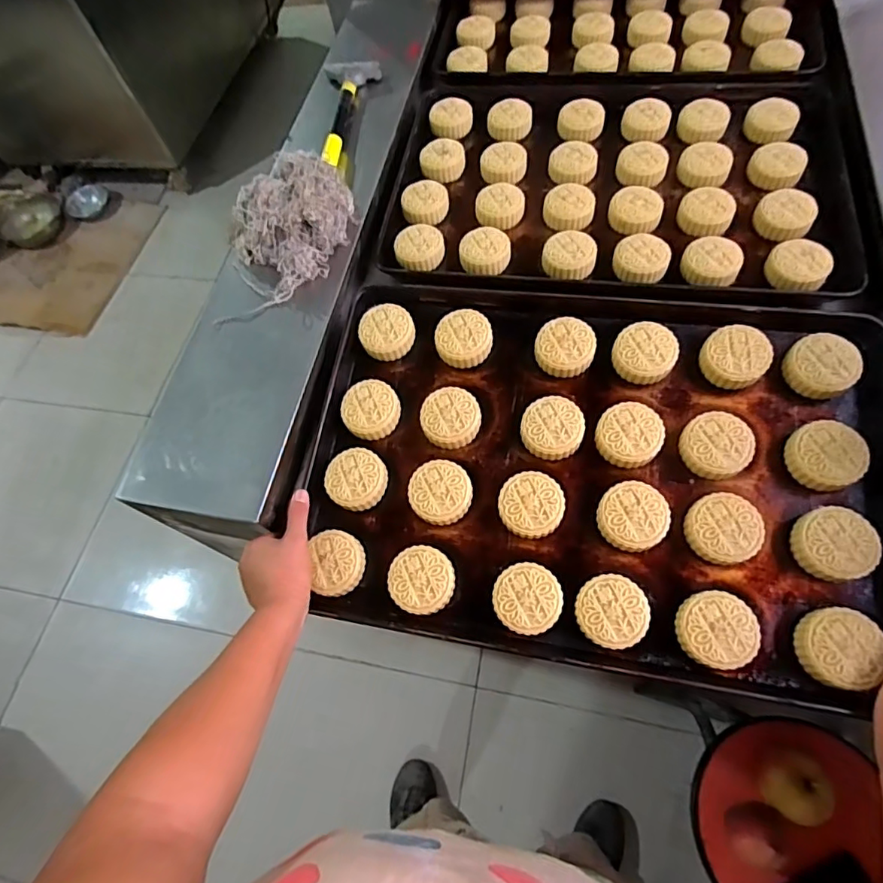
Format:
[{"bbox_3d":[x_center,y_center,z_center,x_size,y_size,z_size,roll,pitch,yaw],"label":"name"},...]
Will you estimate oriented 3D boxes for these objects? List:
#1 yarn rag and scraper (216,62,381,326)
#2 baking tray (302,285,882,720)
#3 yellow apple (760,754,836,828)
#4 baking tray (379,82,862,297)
[{"bbox_3d":[-0.194,-0.393,0.778,0.162,0.088,0.511,3,57,7],"label":"yarn rag and scraper"},{"bbox_3d":[0.154,0.023,0.561,0.590,0.035,0.394,7,72,11],"label":"baking tray"},{"bbox_3d":[0.480,0.471,0.711,0.081,0.064,0.077,-2,56,4],"label":"yellow apple"},{"bbox_3d":[0.231,-0.383,0.752,0.592,0.044,0.423,6,66,10],"label":"baking tray"}]

